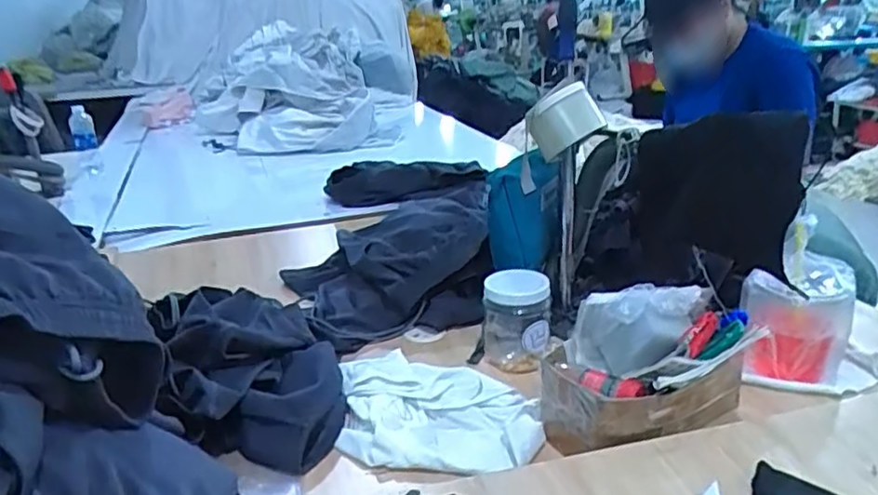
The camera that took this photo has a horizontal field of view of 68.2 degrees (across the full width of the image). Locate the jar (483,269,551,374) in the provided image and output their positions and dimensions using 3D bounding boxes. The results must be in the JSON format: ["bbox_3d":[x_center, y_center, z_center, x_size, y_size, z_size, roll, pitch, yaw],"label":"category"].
[{"bbox_3d":[0.110,0.110,0.937,0.095,0.132,0.087,0,22,7],"label":"jar"}]

